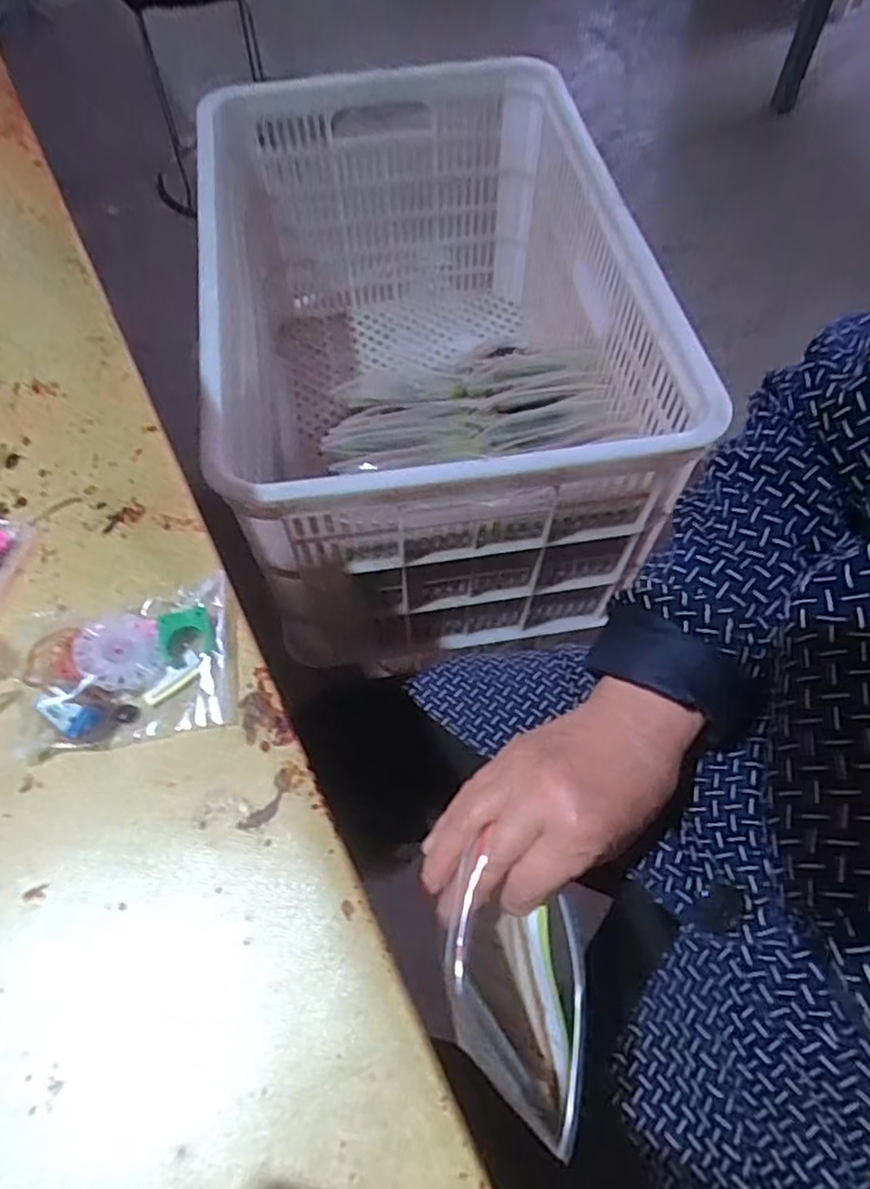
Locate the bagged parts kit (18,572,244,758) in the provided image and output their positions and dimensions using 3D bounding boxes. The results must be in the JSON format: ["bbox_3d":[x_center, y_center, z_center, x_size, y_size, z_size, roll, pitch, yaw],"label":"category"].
[{"bbox_3d":[-0.148,0.033,0.333,0.099,0.019,0.074,-10,62,-5],"label":"bagged parts kit"}]

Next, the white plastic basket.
[{"bbox_3d":[-0.019,-0.303,0.823,0.414,0.325,0.671,-8,61,-4],"label":"white plastic basket"}]

